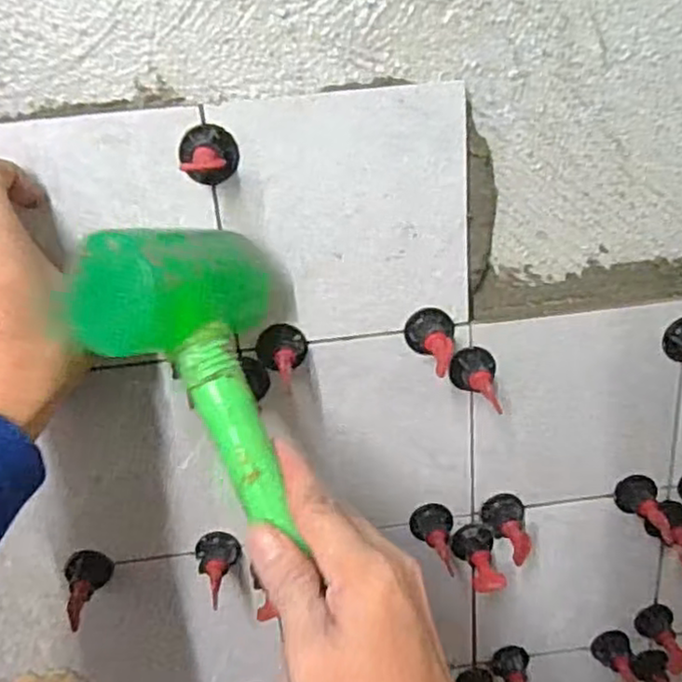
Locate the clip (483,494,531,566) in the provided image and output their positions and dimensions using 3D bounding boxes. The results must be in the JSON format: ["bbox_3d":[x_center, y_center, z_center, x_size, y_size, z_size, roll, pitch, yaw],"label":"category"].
[{"bbox_3d":[0.117,0.133,0.484,0.030,0.027,0.051,-1,23,9],"label":"clip"}]

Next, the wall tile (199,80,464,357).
[{"bbox_3d":[0.005,-0.072,0.410,0.144,0.142,0.004,-7,23,-5],"label":"wall tile"}]

